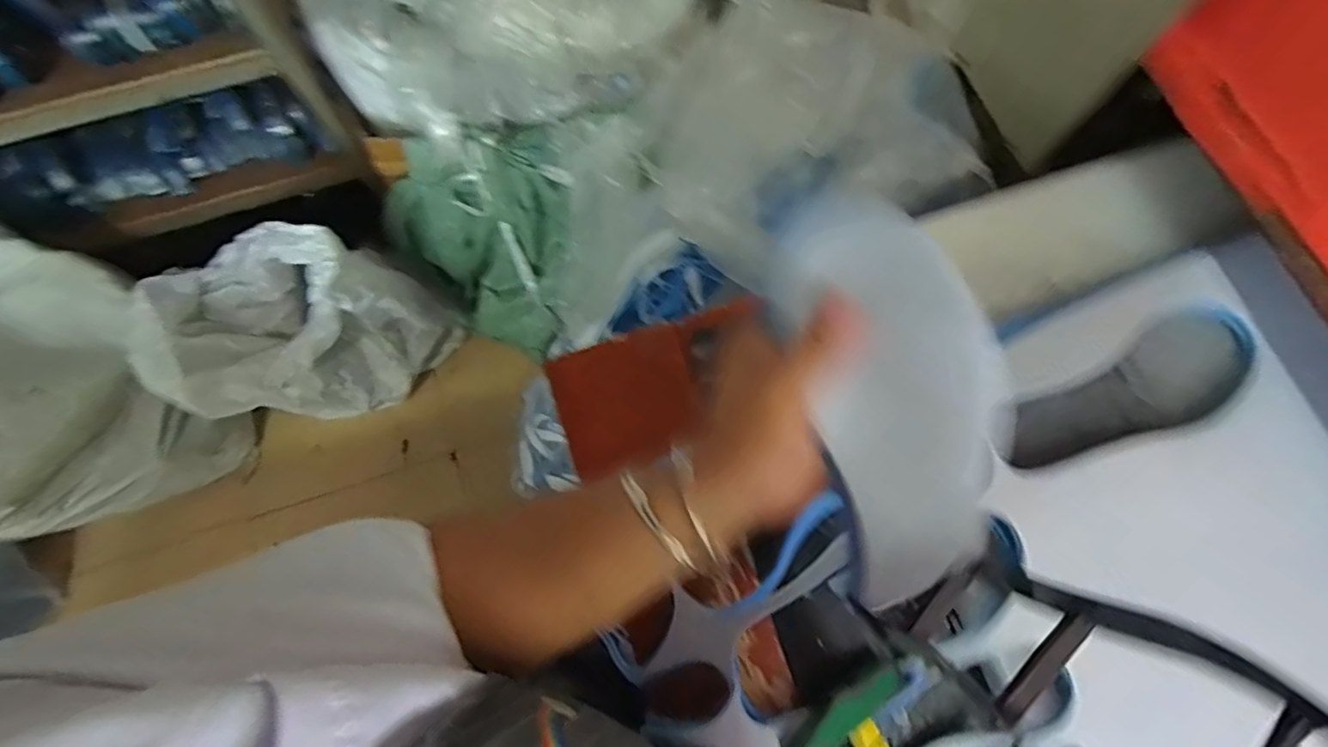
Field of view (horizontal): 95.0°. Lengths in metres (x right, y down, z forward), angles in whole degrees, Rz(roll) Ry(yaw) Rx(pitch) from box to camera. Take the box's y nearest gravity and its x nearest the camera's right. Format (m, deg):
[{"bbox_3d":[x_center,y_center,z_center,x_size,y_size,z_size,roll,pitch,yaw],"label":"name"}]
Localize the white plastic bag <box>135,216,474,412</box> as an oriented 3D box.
[{"bbox_3d":[-0.731,-0.062,1.272,0.444,0.556,0.283,-3,74,-1],"label":"white plastic bag"}]

